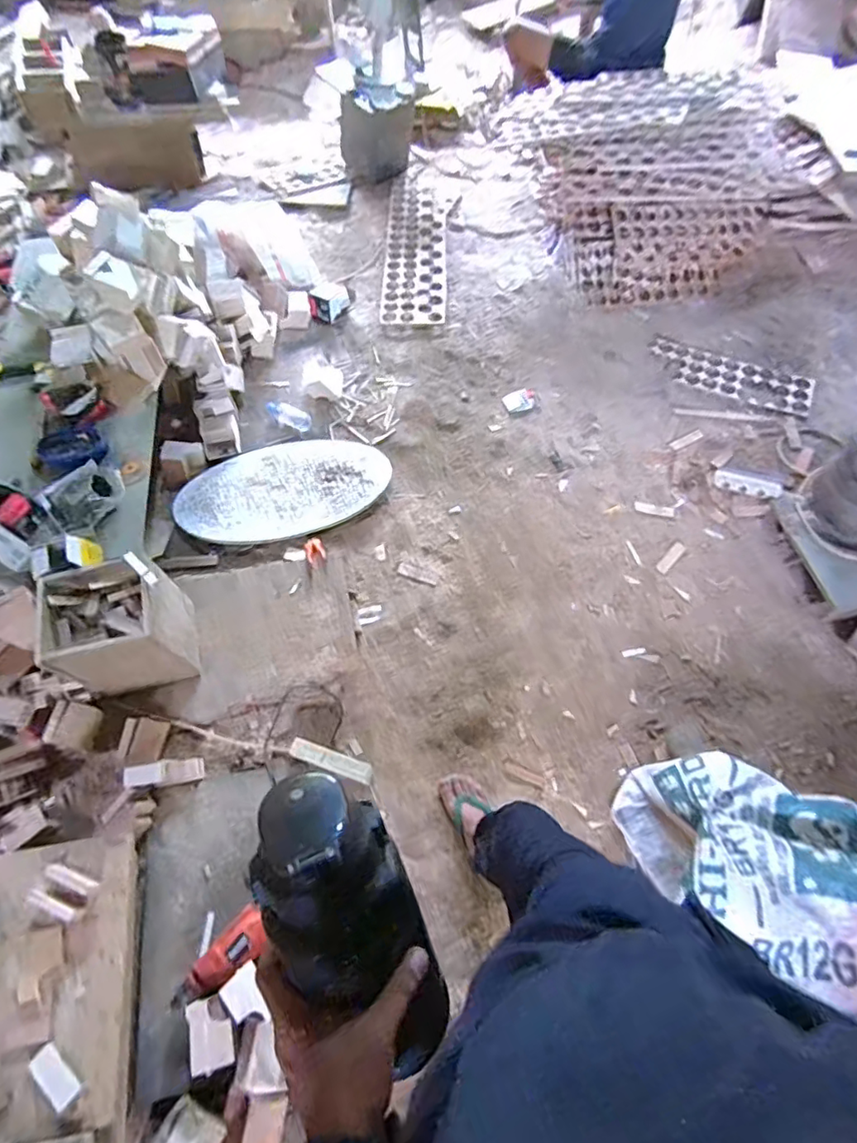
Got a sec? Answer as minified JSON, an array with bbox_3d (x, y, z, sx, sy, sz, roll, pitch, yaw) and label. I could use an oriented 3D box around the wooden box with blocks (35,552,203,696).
[{"bbox_3d":[-0.712,0.135,1.296,0.255,0.257,0.216,-15,64,-7],"label":"wooden box with blocks"}]

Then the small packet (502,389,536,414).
[{"bbox_3d":[0.305,-0.568,1.857,0.110,0.022,0.071,-16,64,-8],"label":"small packet"}]

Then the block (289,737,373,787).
[{"bbox_3d":[-0.232,0.455,1.347,0.207,0.032,0.043,17,64,9],"label":"block"}]

